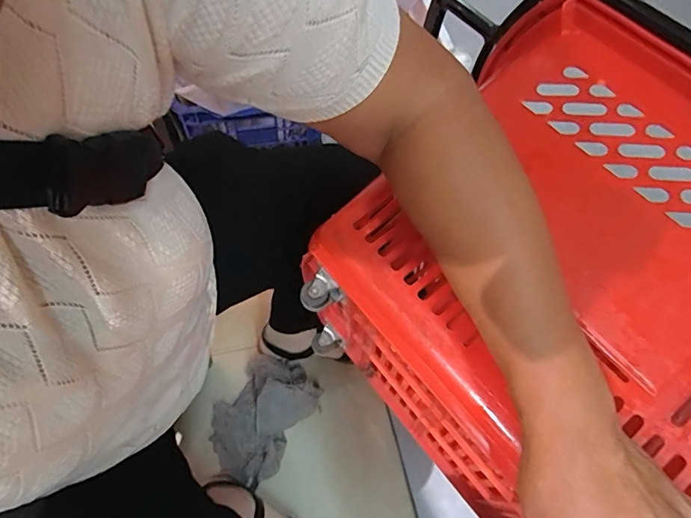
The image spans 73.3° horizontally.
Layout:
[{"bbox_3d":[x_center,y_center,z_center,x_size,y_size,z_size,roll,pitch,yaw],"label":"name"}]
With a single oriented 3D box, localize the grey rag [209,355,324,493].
[{"bbox_3d":[-0.147,0.271,0.808,0.140,0.076,0.205,28,62,13],"label":"grey rag"}]

